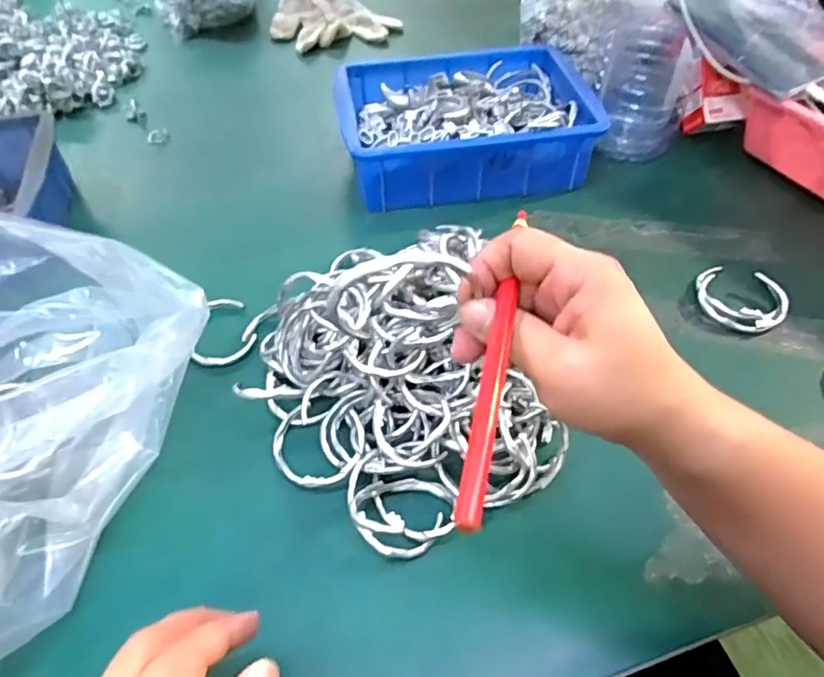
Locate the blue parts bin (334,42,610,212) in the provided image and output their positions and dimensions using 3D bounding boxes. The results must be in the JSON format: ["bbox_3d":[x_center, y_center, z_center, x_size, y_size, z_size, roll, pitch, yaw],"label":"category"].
[{"bbox_3d":[0.049,-0.222,0.593,0.236,0.078,0.172,-6,50,-4],"label":"blue parts bin"}]

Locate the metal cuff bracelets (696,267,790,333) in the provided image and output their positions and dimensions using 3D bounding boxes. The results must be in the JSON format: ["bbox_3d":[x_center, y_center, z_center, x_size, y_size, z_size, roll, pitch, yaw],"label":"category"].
[{"bbox_3d":[0.267,-0.031,0.469,0.066,0.017,0.060,16,52,13],"label":"metal cuff bracelets"}]

